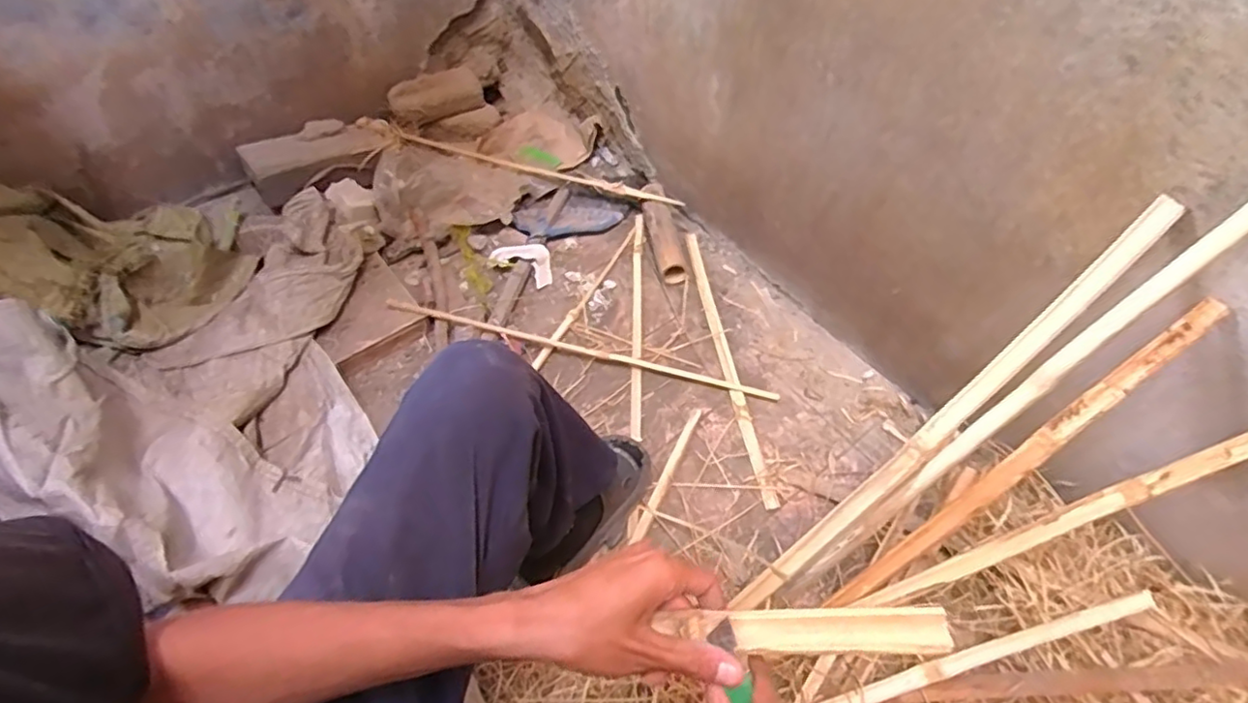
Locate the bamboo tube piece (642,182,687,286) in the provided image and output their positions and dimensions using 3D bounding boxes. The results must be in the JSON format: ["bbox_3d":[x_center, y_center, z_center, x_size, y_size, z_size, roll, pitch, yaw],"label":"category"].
[{"bbox_3d":[0.082,-0.251,1.332,0.062,0.042,0.260,-10,57,-5],"label":"bamboo tube piece"}]

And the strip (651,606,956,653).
[{"bbox_3d":[0.114,0.179,0.405,0.175,0.010,0.027,-4,56,12],"label":"strip"}]

